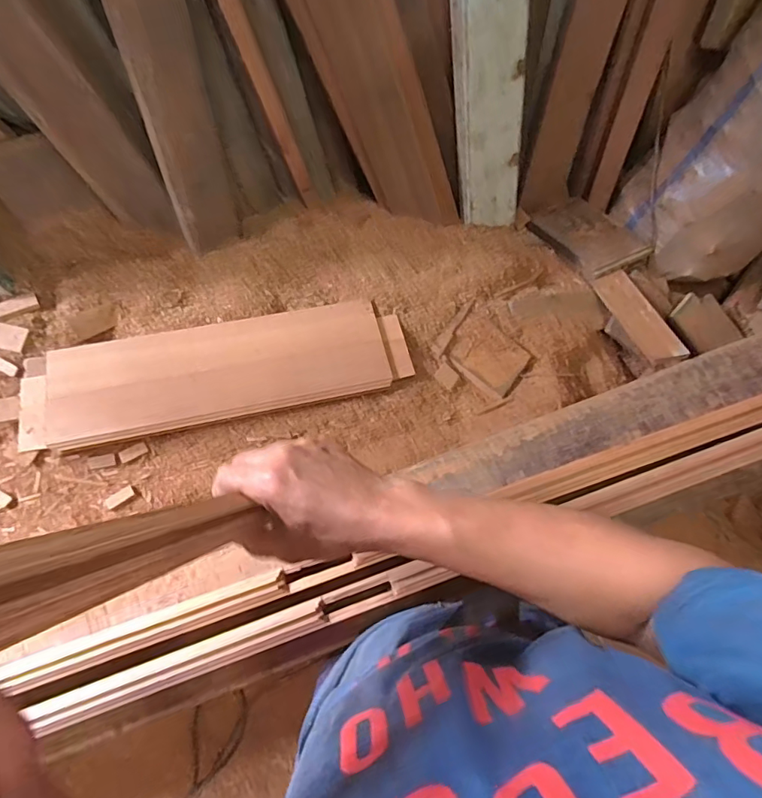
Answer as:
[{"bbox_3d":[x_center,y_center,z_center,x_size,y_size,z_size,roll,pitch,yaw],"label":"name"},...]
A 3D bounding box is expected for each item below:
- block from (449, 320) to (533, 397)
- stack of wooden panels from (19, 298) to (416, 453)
[{"bbox_3d":[0.230,-0.090,1.066,0.141,0.028,0.126,39,80,8],"label":"block"},{"bbox_3d":[-0.299,-0.058,0.967,0.697,0.036,0.193,-11,76,-9],"label":"stack of wooden panels"}]

